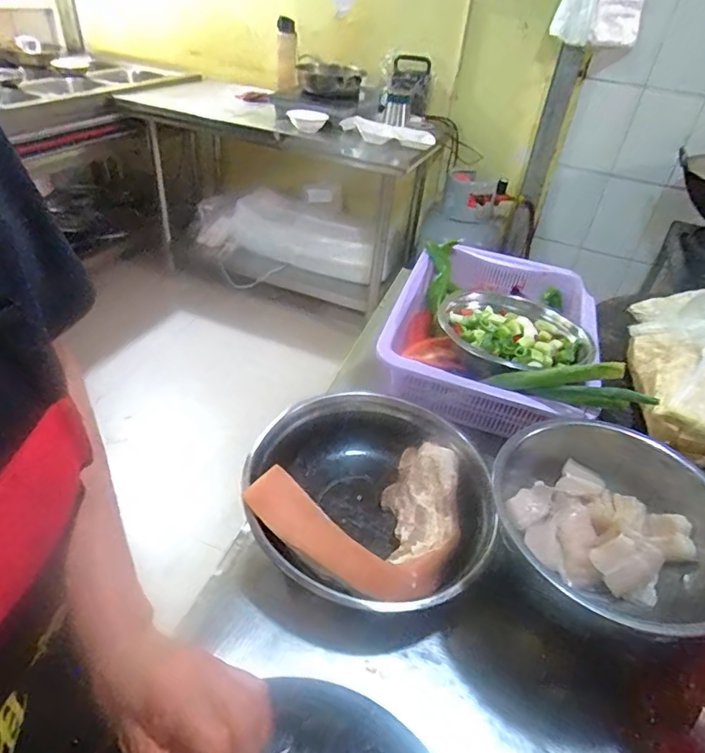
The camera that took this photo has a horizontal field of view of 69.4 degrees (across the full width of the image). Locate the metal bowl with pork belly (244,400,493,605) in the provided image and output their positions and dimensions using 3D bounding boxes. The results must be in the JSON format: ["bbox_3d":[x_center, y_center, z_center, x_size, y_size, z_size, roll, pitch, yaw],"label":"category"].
[{"bbox_3d":[0.020,0.128,0.548,0.242,0.086,0.261,16,39,11],"label":"metal bowl with pork belly"}]

